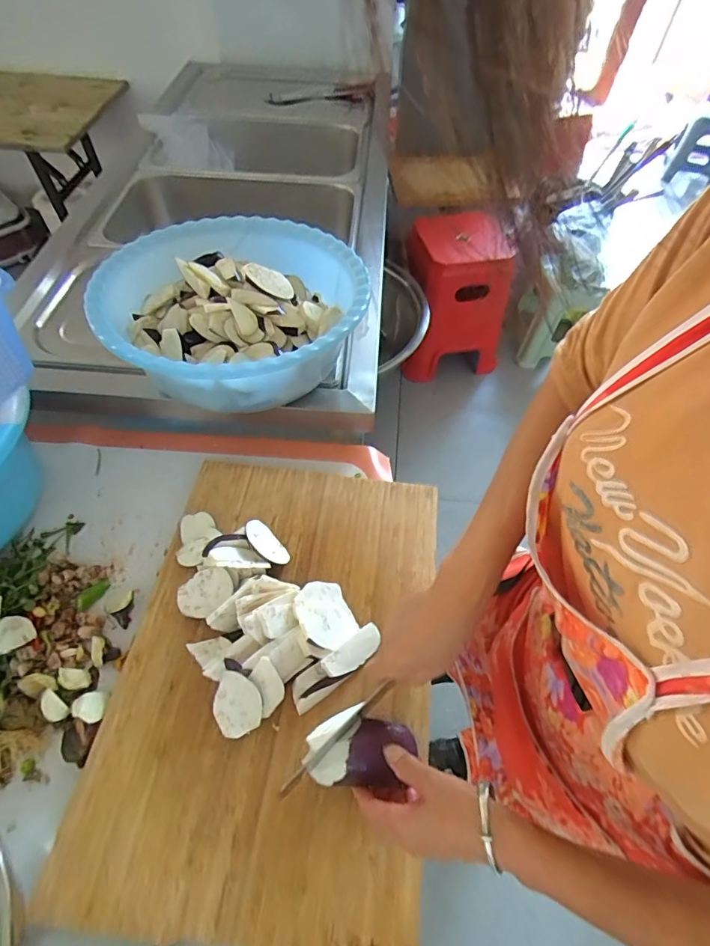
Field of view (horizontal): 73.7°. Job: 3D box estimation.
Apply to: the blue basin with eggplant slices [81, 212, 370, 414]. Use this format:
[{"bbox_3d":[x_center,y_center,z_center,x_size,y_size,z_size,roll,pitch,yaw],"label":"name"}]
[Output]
[{"bbox_3d":[-0.168,-0.230,0.681,0.347,0.113,0.337,1,56,-1],"label":"blue basin with eggplant slices"}]

